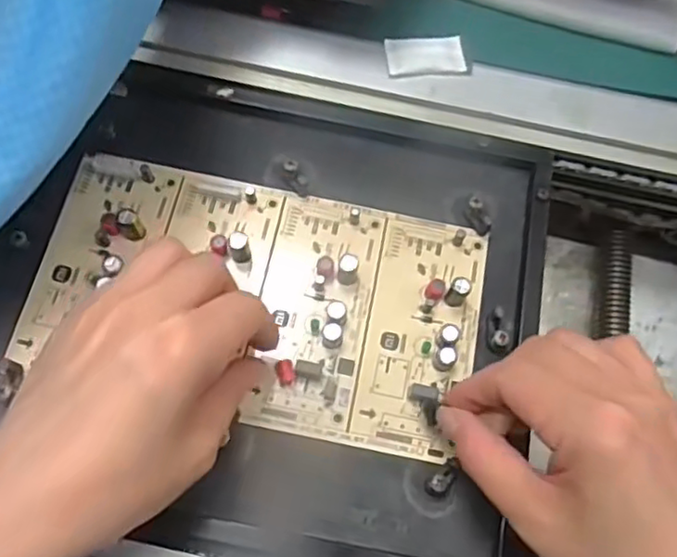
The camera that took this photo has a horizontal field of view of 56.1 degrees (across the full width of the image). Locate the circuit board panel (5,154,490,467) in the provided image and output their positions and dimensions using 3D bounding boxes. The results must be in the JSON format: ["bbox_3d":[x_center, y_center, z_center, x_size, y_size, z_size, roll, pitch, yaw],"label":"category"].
[{"bbox_3d":[-0.040,0.009,0.321,0.221,0.017,0.121,11,73,1],"label":"circuit board panel"}]

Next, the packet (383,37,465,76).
[{"bbox_3d":[0.051,-0.130,0.369,0.044,0.005,0.026,-4,73,-3],"label":"packet"}]

